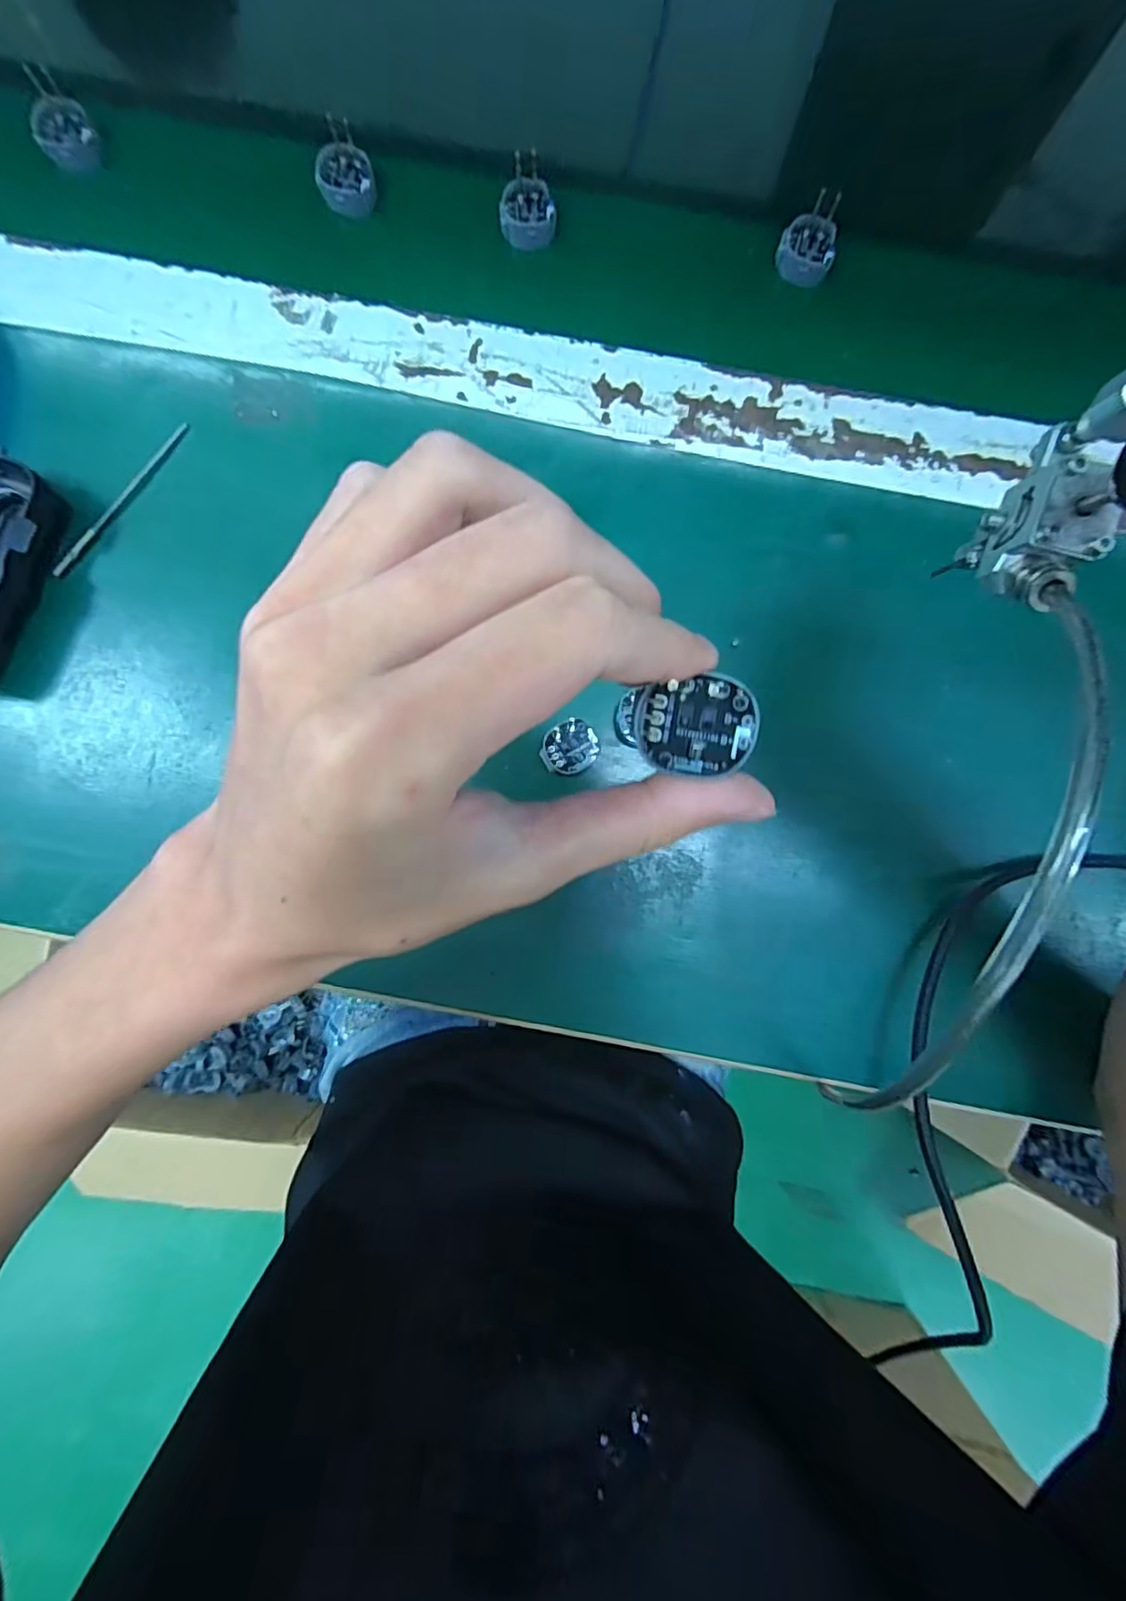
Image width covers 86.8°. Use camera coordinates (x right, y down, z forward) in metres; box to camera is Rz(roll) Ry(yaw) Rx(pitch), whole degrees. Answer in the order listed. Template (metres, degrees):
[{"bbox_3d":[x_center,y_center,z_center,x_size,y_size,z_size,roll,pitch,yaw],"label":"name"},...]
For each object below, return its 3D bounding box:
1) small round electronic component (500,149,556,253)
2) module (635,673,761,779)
[{"bbox_3d":[-0.018,-0.309,0.308,0.028,0.023,0.029,0,87,0],"label":"small round electronic component"},{"bbox_3d":[0.031,-0.017,0.138,0.027,0.004,0.021,-1,99,19],"label":"module"}]

